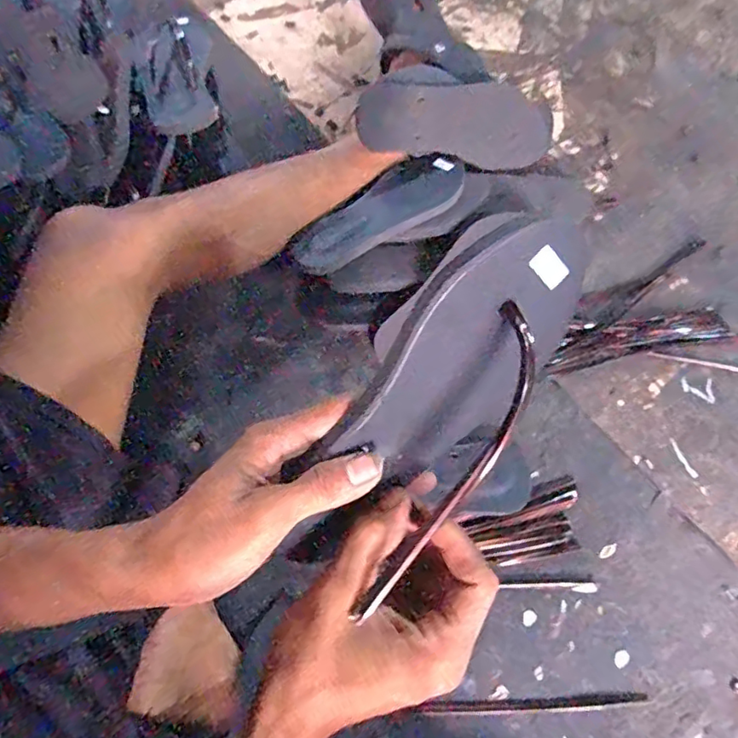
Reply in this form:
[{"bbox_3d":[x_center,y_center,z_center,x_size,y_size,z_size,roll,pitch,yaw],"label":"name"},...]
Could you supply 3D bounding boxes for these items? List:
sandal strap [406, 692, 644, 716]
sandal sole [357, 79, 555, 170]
[{"bbox_3d":[0.143,0.292,0.490,0.194,0.006,0.012,-1,69,-3],"label":"sandal strap"},{"bbox_3d":[0.104,-0.292,0.671,0.230,0.020,0.091,5,102,-5],"label":"sandal sole"}]

